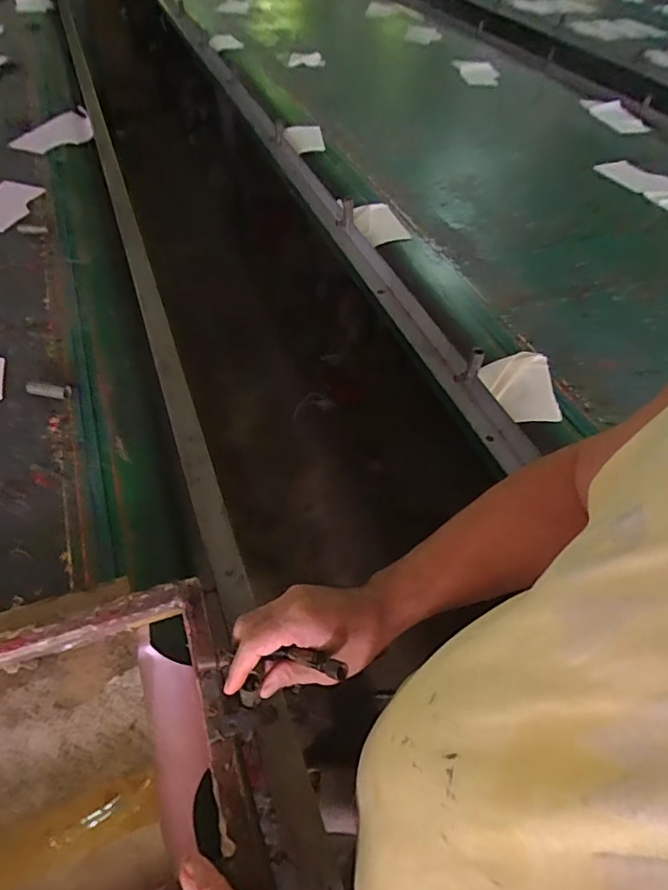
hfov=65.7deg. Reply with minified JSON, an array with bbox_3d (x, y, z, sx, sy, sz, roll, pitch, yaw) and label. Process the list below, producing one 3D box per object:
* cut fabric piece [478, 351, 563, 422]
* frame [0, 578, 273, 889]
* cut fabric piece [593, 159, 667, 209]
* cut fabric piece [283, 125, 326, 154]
[{"bbox_3d":[0.292,-0.098,0.819,0.116,0.014,0.143,6,50,-1],"label":"cut fabric piece"},{"bbox_3d":[-0.249,0.287,0.440,0.329,0.052,0.278,-13,53,-16],"label":"frame"},{"bbox_3d":[0.821,-0.668,1.327,0.279,0.015,0.126,38,66,16],"label":"cut fabric piece"},{"bbox_3d":[-0.083,-0.861,1.439,0.108,0.030,0.154,-2,57,-6],"label":"cut fabric piece"}]

